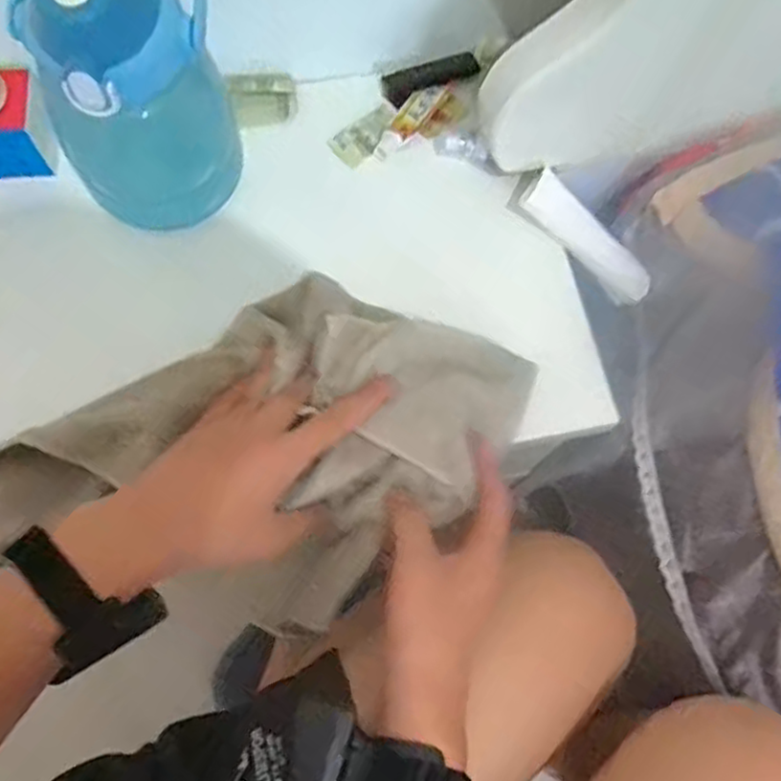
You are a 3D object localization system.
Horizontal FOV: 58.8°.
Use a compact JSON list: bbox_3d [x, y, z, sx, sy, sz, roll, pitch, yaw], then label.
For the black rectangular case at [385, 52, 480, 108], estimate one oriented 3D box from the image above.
[{"bbox_3d":[0.034,-0.262,0.580,0.078,0.024,0.017,-15,72,7],"label":"black rectangular case"}]

